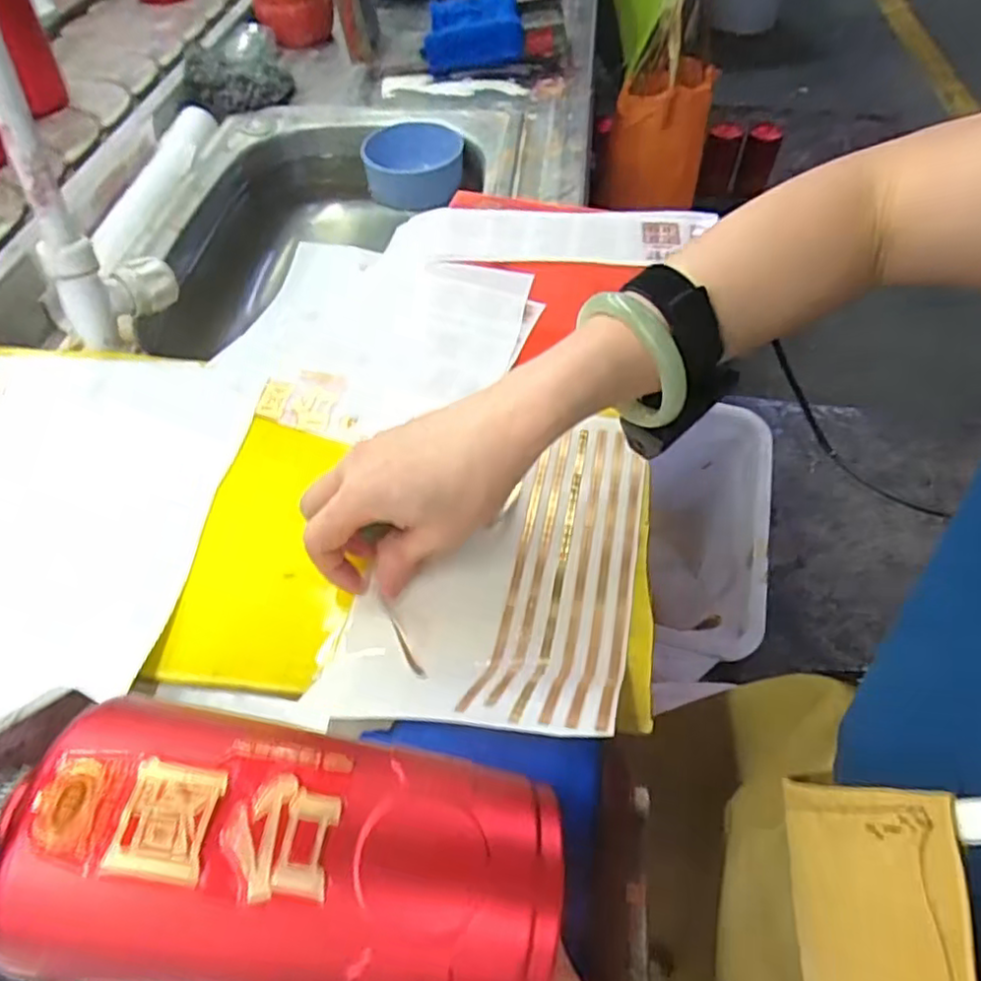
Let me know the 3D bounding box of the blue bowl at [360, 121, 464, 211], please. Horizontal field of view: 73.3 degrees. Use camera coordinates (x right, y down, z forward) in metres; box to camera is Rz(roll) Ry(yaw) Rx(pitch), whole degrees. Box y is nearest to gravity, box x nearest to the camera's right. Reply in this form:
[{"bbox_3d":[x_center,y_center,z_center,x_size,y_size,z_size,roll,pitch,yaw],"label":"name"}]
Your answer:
[{"bbox_3d":[-0.085,-0.373,0.746,0.104,0.063,0.098,0,54,0],"label":"blue bowl"}]

